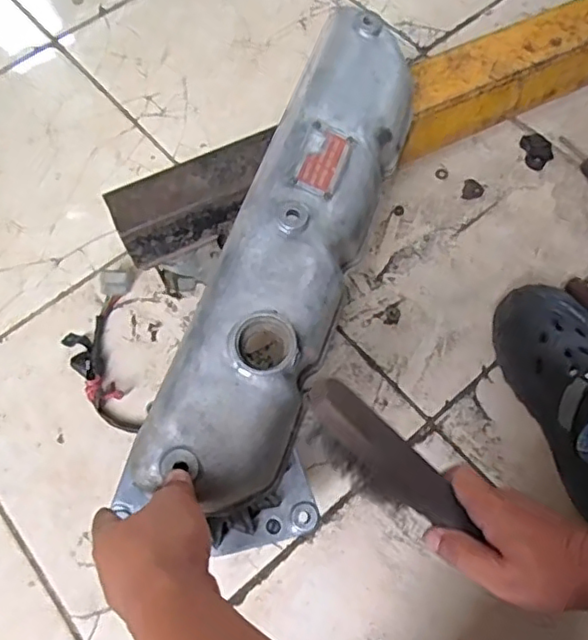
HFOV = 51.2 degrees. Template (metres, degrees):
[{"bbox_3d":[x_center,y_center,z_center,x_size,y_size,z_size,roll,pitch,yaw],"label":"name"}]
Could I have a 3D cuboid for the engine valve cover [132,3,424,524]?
[{"bbox_3d":[0.004,-0.063,0.526,0.103,0.073,0.440,19,71,8],"label":"engine valve cover"}]

